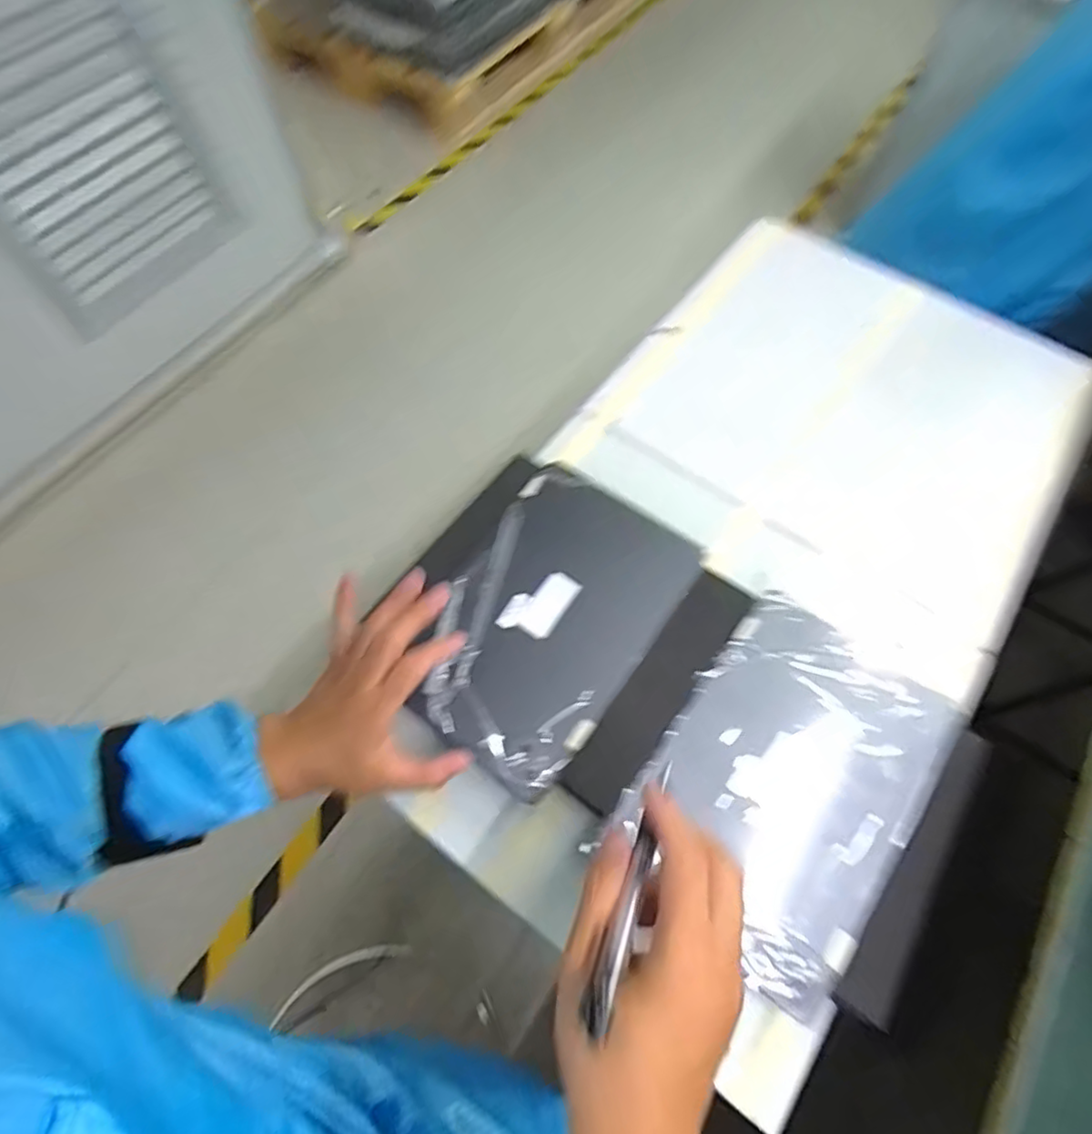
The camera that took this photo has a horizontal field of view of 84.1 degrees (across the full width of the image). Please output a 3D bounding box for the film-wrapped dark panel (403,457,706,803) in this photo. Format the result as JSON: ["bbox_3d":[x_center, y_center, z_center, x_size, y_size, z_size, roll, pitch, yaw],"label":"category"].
[{"bbox_3d":[0.002,0.039,0.490,0.157,0.016,0.244,31,69,14],"label":"film-wrapped dark panel"}]

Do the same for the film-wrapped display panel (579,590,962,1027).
[{"bbox_3d":[0.179,0.155,0.448,0.173,0.010,0.245,36,70,15],"label":"film-wrapped display panel"}]

